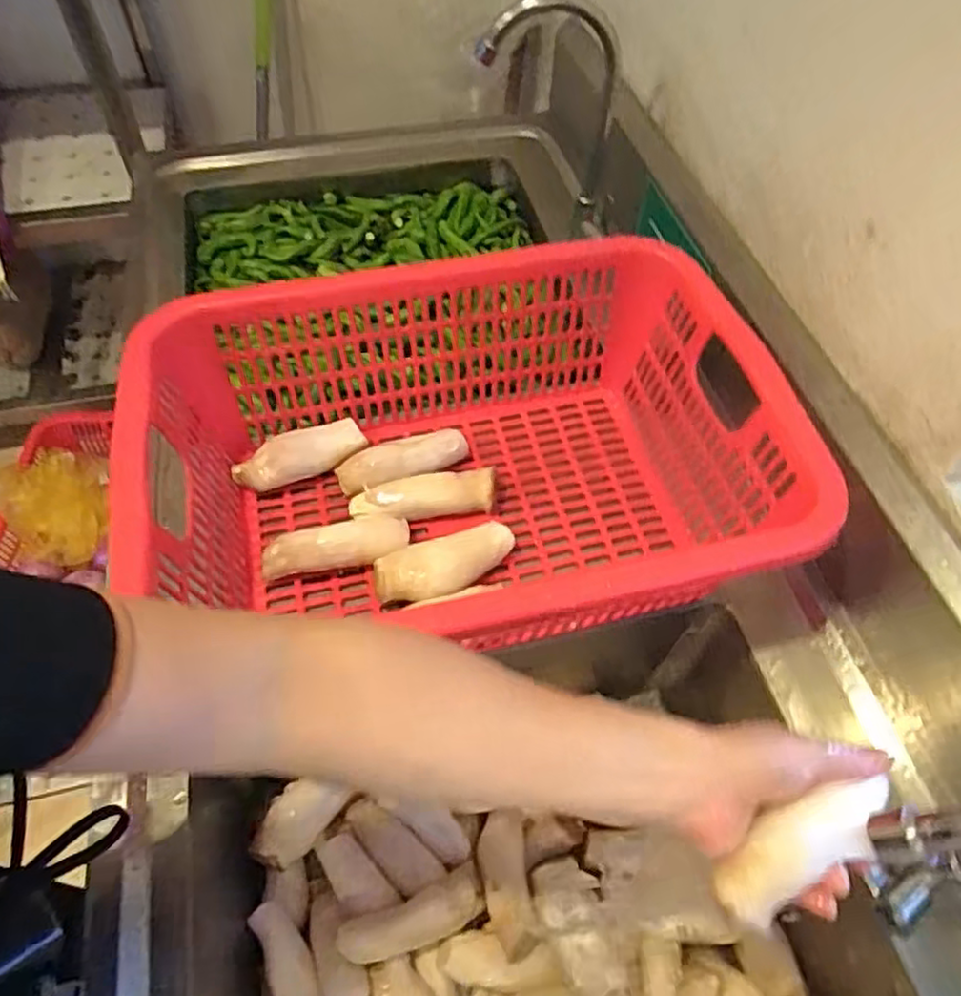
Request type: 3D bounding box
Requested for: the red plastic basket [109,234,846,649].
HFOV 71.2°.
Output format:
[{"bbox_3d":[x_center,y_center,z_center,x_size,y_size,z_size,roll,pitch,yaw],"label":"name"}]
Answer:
[{"bbox_3d":[0.008,-0.027,0.615,0.476,0.190,0.368,-13,58,-11],"label":"red plastic basket"}]

